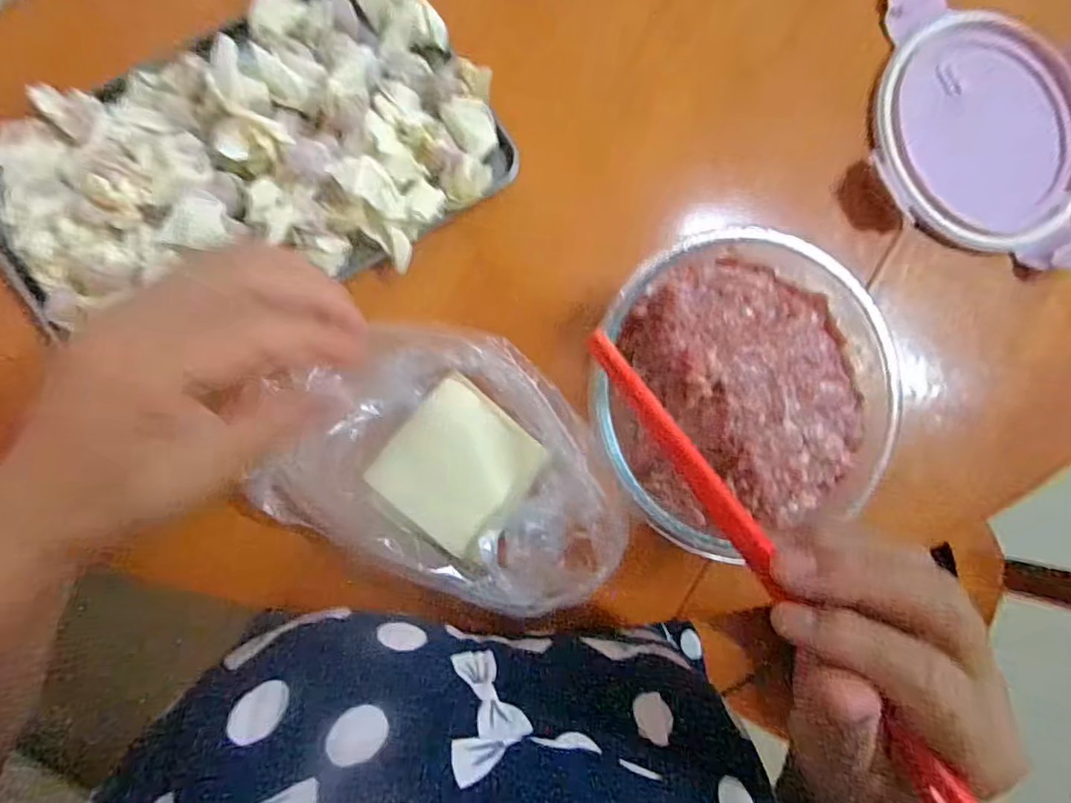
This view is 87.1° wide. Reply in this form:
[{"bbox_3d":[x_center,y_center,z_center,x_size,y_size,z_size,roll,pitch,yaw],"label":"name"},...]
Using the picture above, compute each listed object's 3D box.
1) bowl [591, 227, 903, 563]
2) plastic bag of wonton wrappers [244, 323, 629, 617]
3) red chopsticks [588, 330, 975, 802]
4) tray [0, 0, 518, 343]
[{"bbox_3d":[0.110,-0.006,0.319,0.156,0.073,0.156,1,85,-8],"label":"bowl"},{"bbox_3d":[-0.035,0.035,0.309,0.185,0.022,0.128,23,83,-5],"label":"plastic bag of wonton wrappers"},{"bbox_3d":[0.088,0.067,0.197,0.010,0.014,0.234,-31,71,-9],"label":"red chopsticks"},{"bbox_3d":[-0.154,-0.129,0.300,0.268,0.034,0.150,-30,90,-9],"label":"tray"}]

